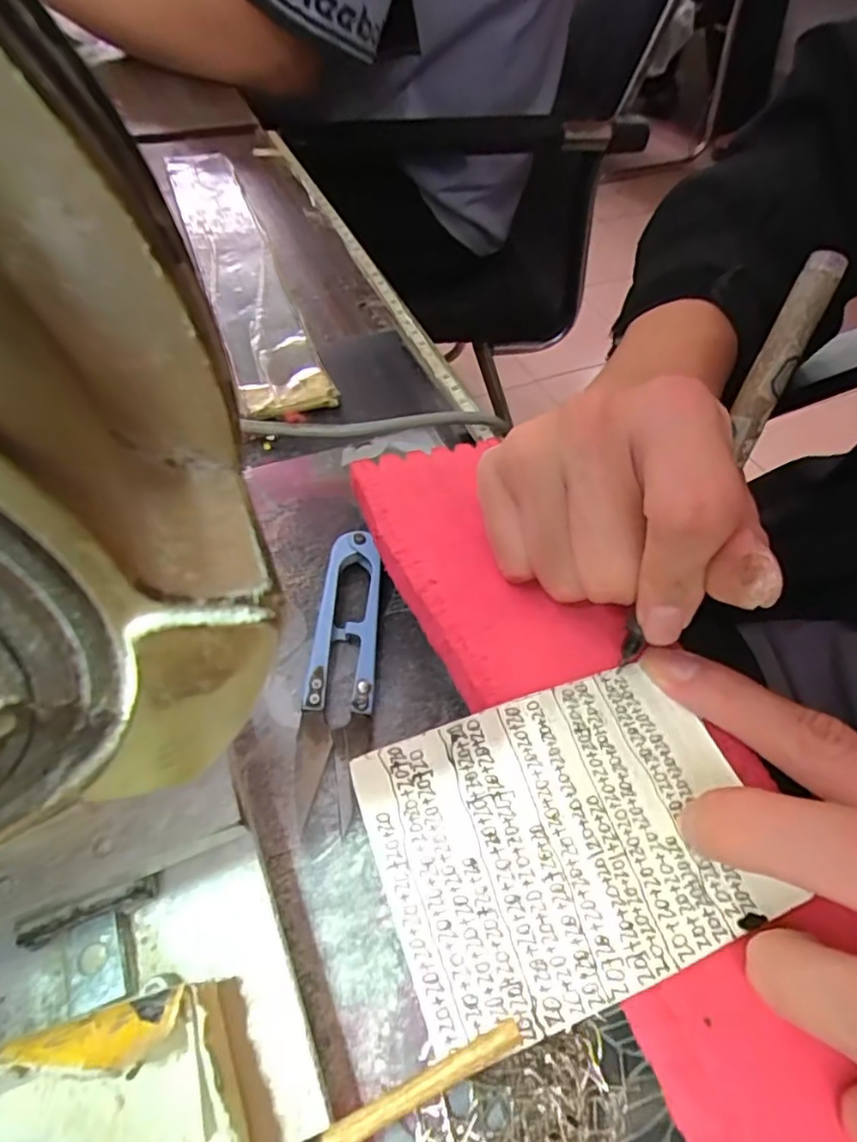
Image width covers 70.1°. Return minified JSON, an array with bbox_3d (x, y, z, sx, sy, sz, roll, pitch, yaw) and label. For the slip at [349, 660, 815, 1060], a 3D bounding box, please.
[{"bbox_3d":[0.037,0.066,0.156,0.100,0.015,0.069,-17,58,-16],"label":"slip"}]

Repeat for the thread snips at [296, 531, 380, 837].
[{"bbox_3d":[-0.029,0.030,0.205,0.023,0.010,0.100,1,55,-3],"label":"thread snips"}]

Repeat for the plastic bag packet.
[{"bbox_3d":[-0.108,-0.173,0.343,0.042,0.009,0.260,-16,57,-15],"label":"plastic bag packet"}]

